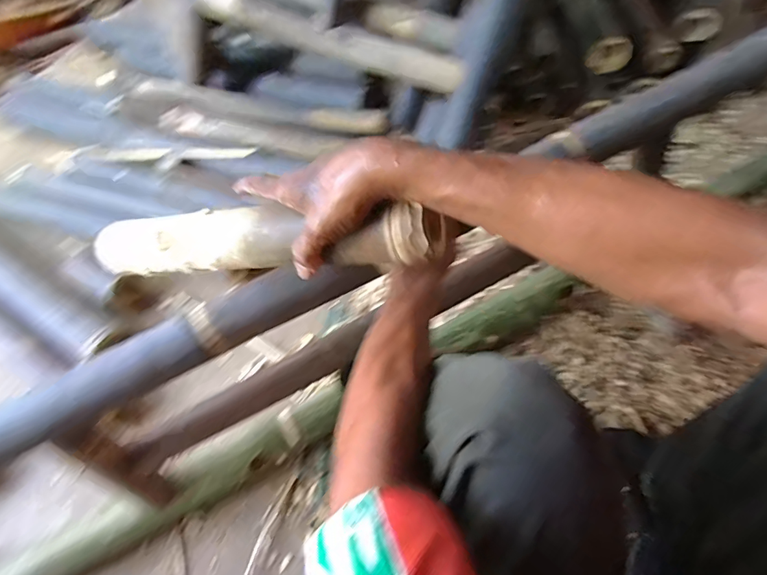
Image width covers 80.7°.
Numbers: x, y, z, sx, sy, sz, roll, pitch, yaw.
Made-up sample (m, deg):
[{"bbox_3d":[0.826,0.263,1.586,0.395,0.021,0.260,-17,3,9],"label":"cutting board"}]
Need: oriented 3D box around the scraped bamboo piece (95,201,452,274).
[{"bbox_3d":[-0.136,-0.050,0.443,0.396,0.051,0.053,1,56,26],"label":"scraped bamboo piece"}]

